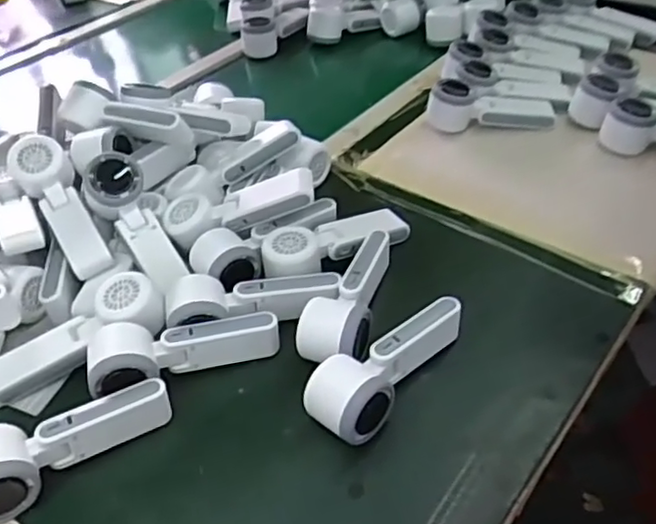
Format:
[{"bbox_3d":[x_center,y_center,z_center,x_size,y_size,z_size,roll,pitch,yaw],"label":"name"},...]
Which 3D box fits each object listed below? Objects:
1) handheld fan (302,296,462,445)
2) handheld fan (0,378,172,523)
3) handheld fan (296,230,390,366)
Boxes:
[{"bbox_3d":[0.049,0.083,0.562,0.062,0.051,0.163,26,50,30],"label":"handheld fan"},{"bbox_3d":[-0.212,0.140,0.526,0.167,0.047,0.065,-27,47,-23],"label":"handheld fan"},{"bbox_3d":[0.016,0.031,0.613,0.065,0.050,0.166,5,43,11],"label":"handheld fan"}]

